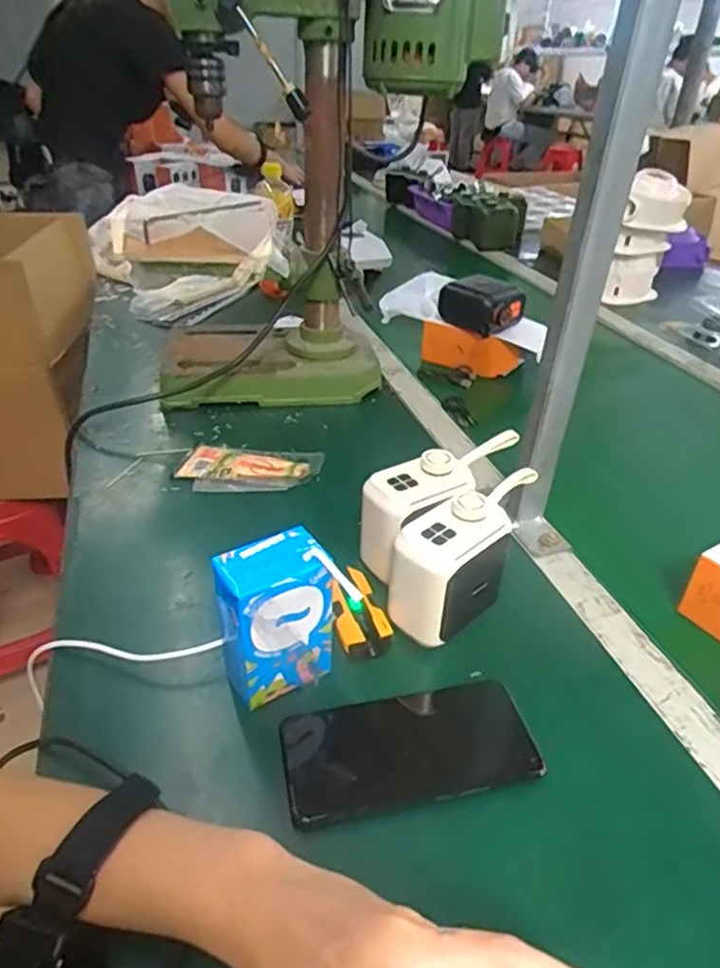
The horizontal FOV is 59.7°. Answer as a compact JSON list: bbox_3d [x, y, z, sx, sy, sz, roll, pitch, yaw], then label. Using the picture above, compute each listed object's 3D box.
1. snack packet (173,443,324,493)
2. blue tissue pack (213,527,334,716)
[{"bbox_3d":[-0.116,-0.017,0.663,0.145,0.013,0.083,2,34,2],"label":"snack packet"},{"bbox_3d":[-0.058,0.090,0.415,0.077,0.104,0.043,-20,39,-28],"label":"blue tissue pack"}]

